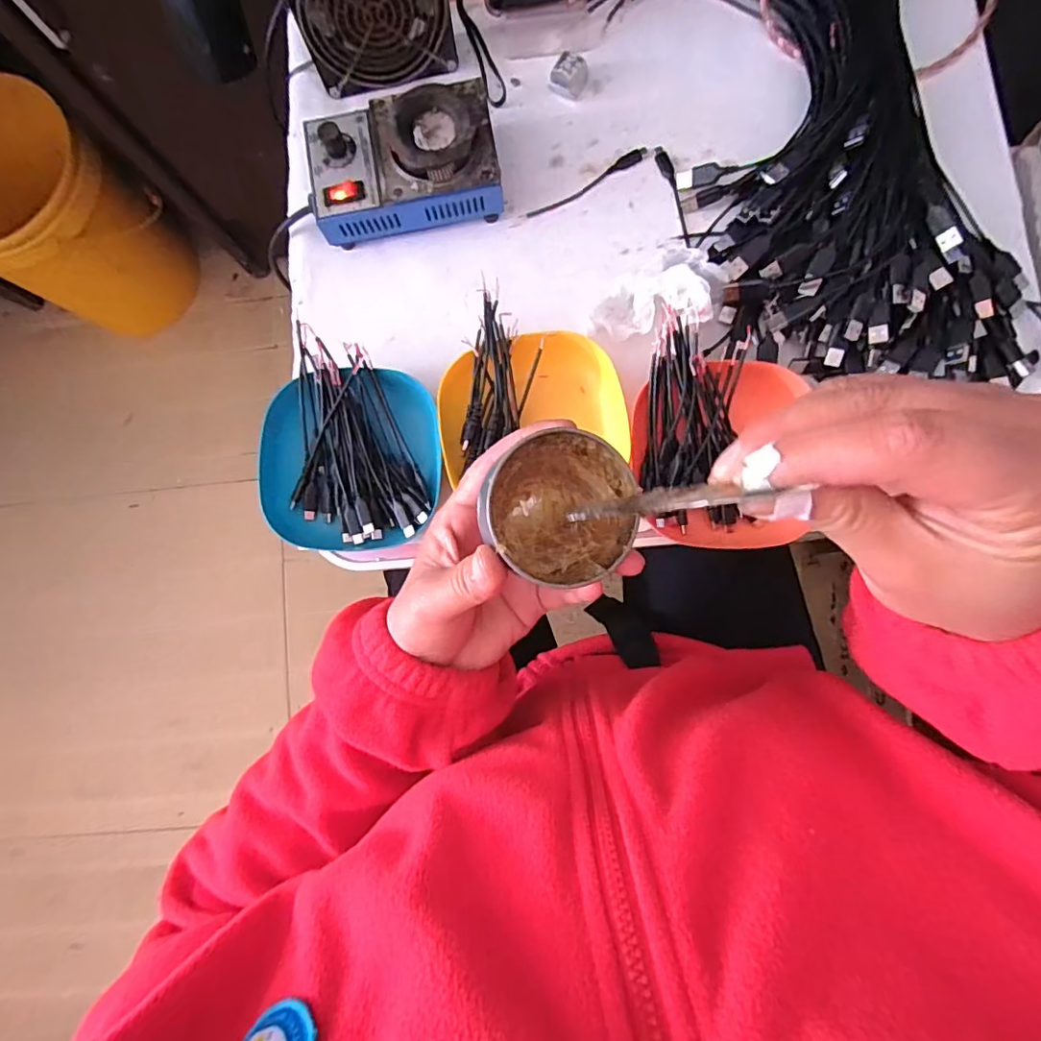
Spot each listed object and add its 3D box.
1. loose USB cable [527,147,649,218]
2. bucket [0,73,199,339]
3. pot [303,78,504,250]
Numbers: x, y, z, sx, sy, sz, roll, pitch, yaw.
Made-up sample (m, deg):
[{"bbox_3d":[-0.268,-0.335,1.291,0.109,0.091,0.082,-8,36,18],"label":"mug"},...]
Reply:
[{"bbox_3d":[0.057,-0.287,0.459,0.113,0.004,0.012,-28,83,0],"label":"loose USB cable"},{"bbox_3d":[-0.746,-0.475,0.891,0.246,0.292,0.236,0,84,3],"label":"bucket"},{"bbox_3d":[-0.095,-0.288,0.438,0.150,0.061,0.097,-10,84,2],"label":"pot"}]

